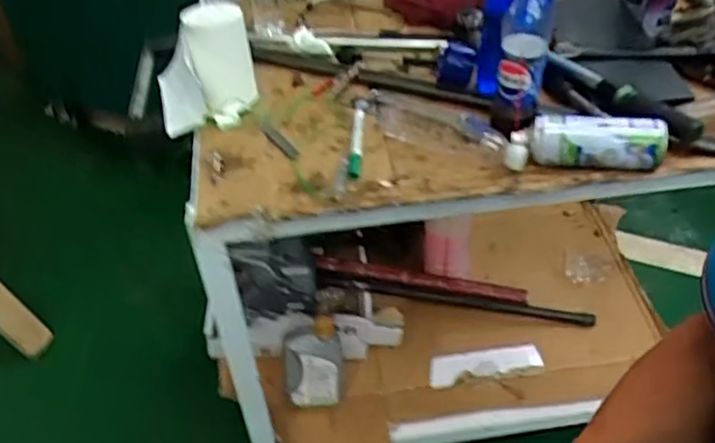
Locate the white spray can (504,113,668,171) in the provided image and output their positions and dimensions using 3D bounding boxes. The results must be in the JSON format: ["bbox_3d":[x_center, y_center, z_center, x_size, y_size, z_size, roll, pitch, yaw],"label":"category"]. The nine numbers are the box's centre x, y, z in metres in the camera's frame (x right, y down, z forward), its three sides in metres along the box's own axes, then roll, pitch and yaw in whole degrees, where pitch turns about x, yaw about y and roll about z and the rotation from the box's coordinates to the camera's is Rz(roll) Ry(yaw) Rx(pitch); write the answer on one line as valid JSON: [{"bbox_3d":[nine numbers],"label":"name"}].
[{"bbox_3d":[0.295,-0.102,0.871,0.187,0.067,0.057,8,47,9],"label":"white spray can"}]

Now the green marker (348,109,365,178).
[{"bbox_3d":[0.000,-0.107,0.930,0.016,0.019,0.143,2,46,4],"label":"green marker"}]

